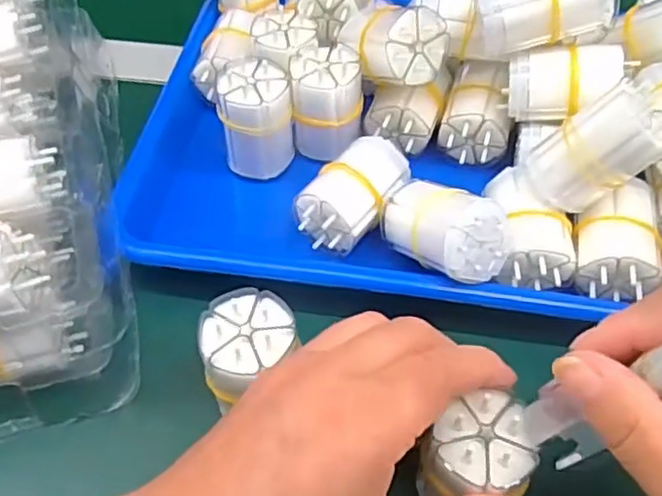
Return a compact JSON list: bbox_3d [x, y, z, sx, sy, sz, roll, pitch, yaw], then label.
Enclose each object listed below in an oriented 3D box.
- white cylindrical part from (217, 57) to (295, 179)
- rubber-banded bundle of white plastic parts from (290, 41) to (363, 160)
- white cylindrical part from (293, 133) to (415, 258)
[{"bbox_3d":[-0.041,-0.071,0.366,0.037,0.058,0.034,-2,52,-2],"label":"white cylindrical part"},{"bbox_3d":[-0.002,-0.082,0.372,0.038,0.055,0.032,2,52,1],"label":"rubber-banded bundle of white plastic parts"},{"bbox_3d":[0.013,-0.029,0.347,0.035,0.030,0.065,30,58,21],"label":"white cylindrical part"}]

